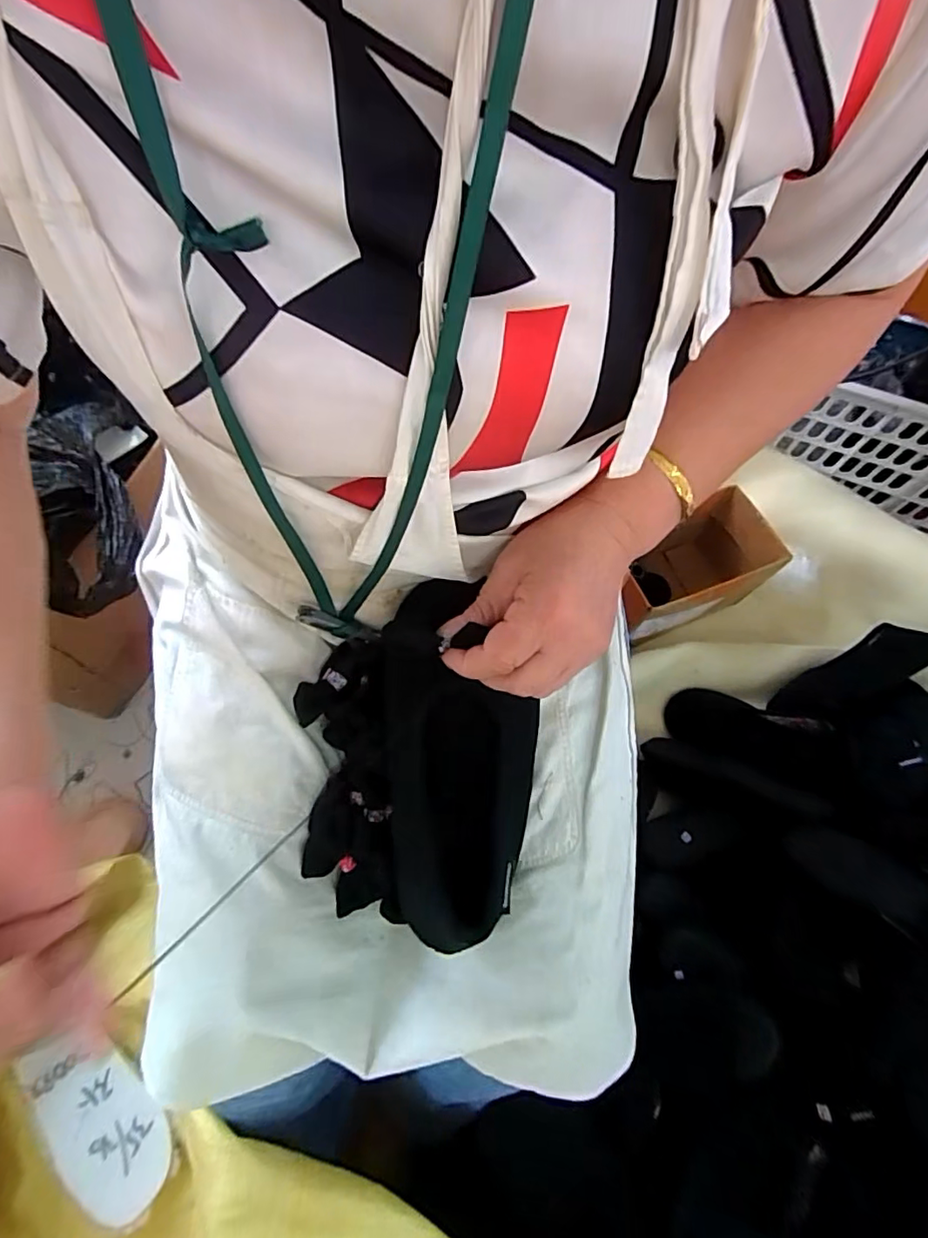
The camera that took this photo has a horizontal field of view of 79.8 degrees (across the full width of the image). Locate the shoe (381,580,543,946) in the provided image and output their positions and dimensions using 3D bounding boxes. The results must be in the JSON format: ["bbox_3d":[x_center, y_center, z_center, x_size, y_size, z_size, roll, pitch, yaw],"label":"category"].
[{"bbox_3d":[-0.001,0.082,0.343,0.103,0.063,0.208,-6,78,-5],"label":"shoe"}]

